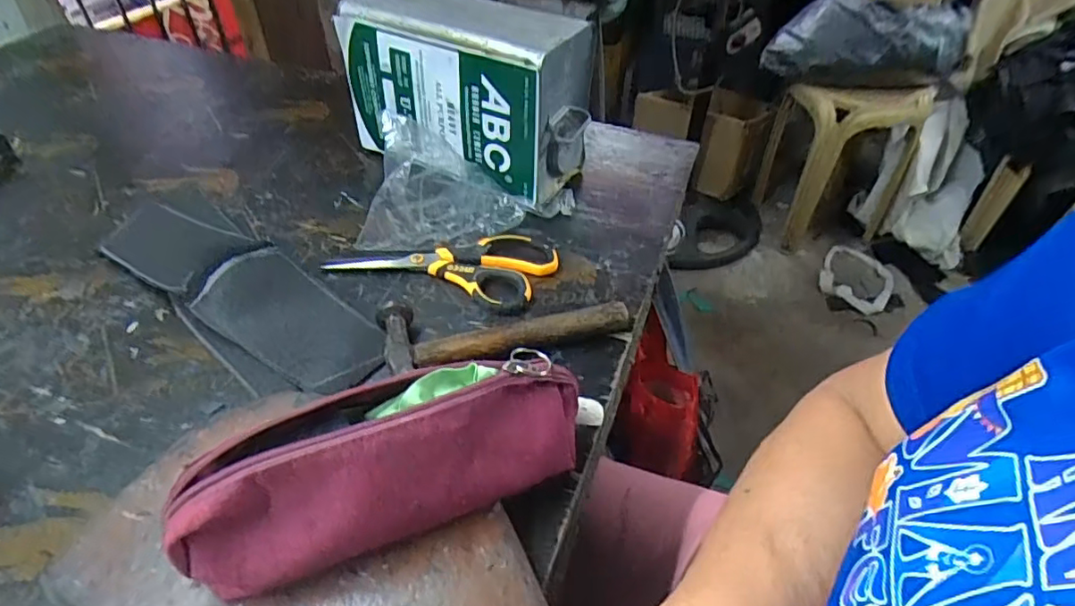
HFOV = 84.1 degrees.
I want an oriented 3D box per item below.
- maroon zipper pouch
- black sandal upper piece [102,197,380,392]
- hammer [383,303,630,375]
[{"bbox_3d":[-0.070,0.090,0.335,0.226,0.089,0.067,-17,45,-16],"label":"maroon zipper pouch"},{"bbox_3d":[-0.265,-0.023,0.508,0.329,0.031,0.094,29,51,29],"label":"black sandal upper piece"},{"bbox_3d":[-0.026,0.016,0.468,0.186,0.022,0.074,-12,44,-12],"label":"hammer"}]

